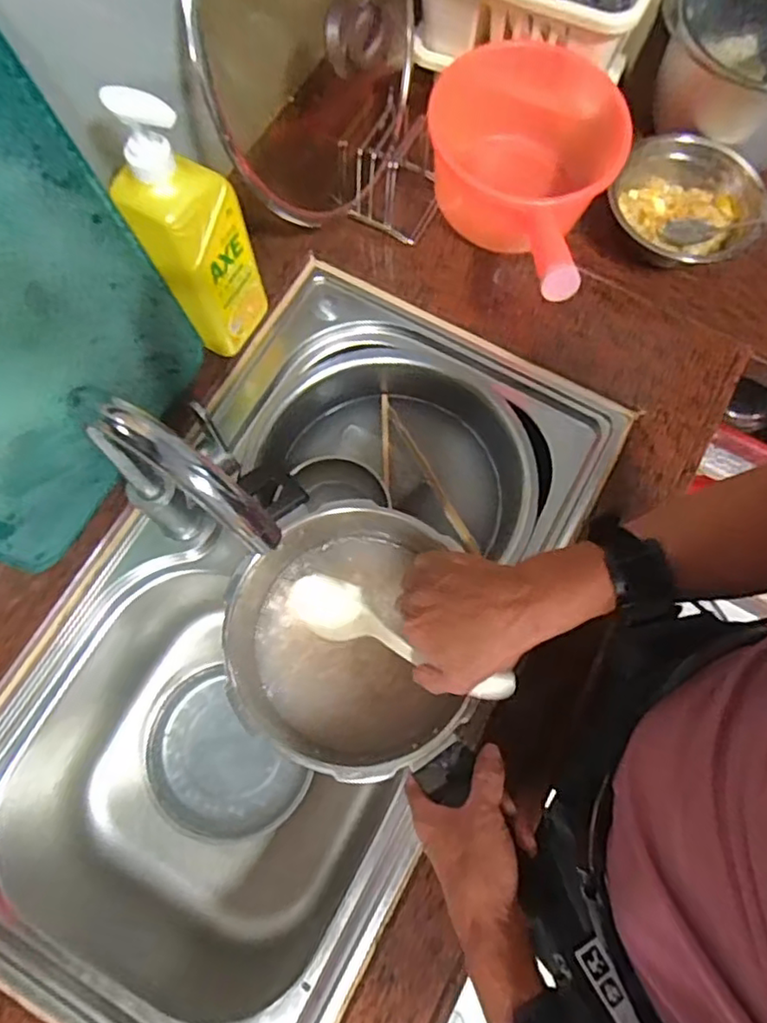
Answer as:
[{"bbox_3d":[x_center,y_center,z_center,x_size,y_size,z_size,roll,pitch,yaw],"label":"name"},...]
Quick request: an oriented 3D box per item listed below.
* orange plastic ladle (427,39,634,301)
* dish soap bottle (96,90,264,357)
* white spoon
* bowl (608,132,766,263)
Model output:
[{"bbox_3d":[0.173,-0.346,0.691,0.185,0.127,0.320,-7,72,-2],"label":"orange plastic ladle"},{"bbox_3d":[-0.174,-0.254,0.566,0.066,0.268,0.079,28,75,9],"label":"dish soap bottle"},{"bbox_3d":[0.010,0.108,0.548,0.231,0.045,0.051,17,71,37],"label":"white spoon"},{"bbox_3d":[0.348,-0.353,0.727,0.159,0.061,0.148,0,72,0],"label":"bowl"}]

